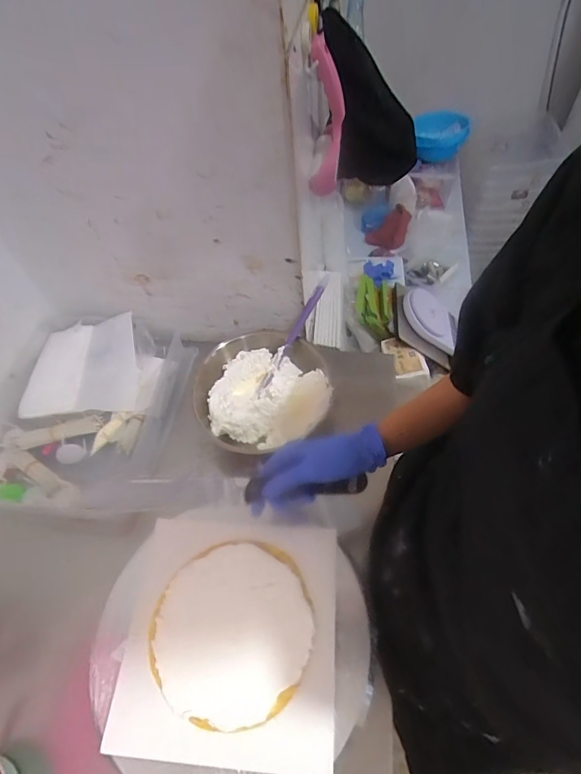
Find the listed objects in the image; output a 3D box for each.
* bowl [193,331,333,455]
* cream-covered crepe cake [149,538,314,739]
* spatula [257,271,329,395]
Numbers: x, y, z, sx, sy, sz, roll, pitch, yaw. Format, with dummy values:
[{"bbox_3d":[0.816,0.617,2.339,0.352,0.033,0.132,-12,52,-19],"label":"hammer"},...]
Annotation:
[{"bbox_3d":[-0.045,0.004,0.696,0.216,0.085,0.179,-13,56,-4],"label":"bowl"},{"bbox_3d":[-0.060,0.244,0.432,0.160,0.011,0.164,-2,56,4],"label":"cream-covered crepe cake"},{"bbox_3d":[0.007,-0.090,0.701,0.019,0.023,0.240,27,81,21],"label":"spatula"}]

